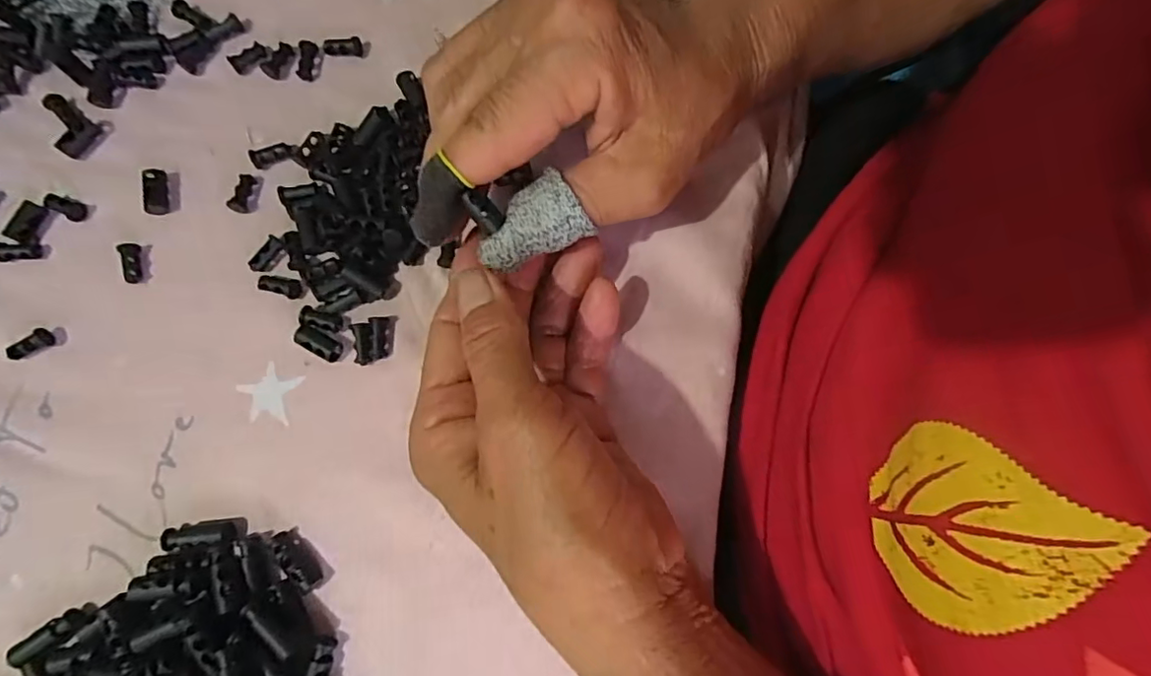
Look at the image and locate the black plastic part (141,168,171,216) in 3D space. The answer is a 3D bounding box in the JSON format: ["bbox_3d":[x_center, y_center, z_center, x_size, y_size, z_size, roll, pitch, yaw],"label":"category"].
[{"bbox_3d":[-0.183,-0.064,0.255,0.009,0.008,0.020,-9,79,-1],"label":"black plastic part"}]

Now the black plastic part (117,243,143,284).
[{"bbox_3d":[-0.188,-0.032,0.249,0.006,0.006,0.017,-13,79,-2],"label":"black plastic part"}]

